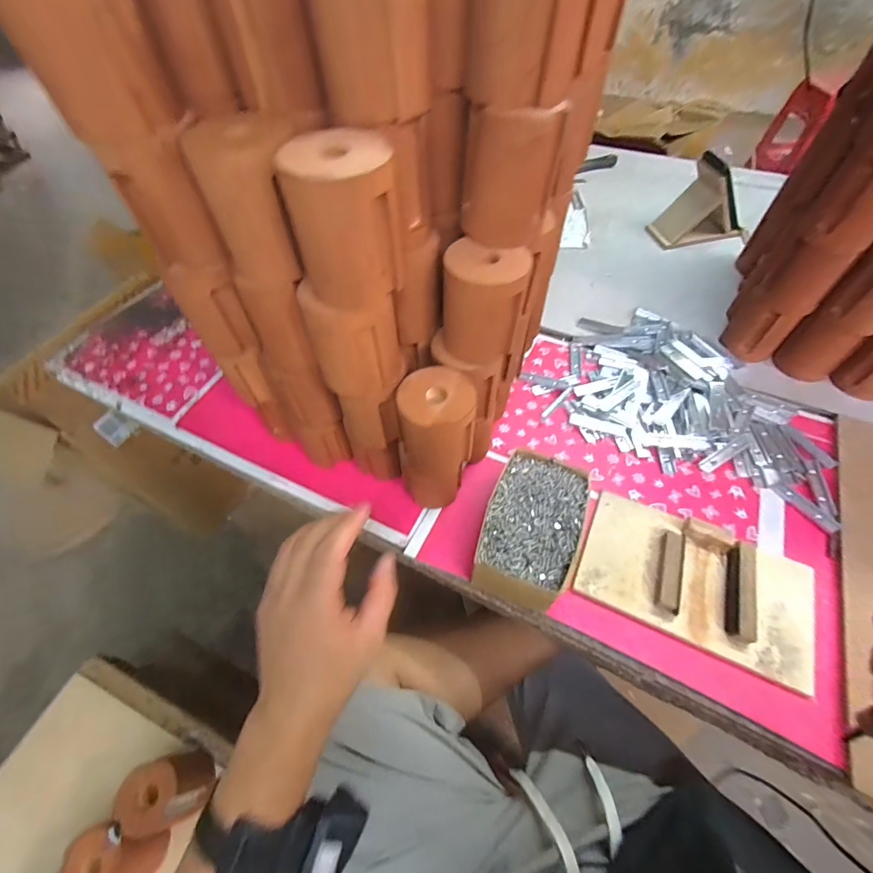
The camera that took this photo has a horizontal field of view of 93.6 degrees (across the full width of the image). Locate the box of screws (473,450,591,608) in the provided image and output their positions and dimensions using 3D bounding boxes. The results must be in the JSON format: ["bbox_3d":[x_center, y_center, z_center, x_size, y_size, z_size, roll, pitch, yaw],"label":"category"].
[{"bbox_3d":[0.118,0.114,0.513,0.113,0.054,0.184,19,59,14],"label":"box of screws"}]

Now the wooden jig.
[{"bbox_3d":[0.307,0.170,0.488,0.246,0.035,0.146,22,62,14],"label":"wooden jig"}]

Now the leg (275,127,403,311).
[{"bbox_3d":[-0.065,-0.154,0.306,0.074,0.100,0.060,-11,56,-5],"label":"leg"}]

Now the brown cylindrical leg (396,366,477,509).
[{"bbox_3d":[0.001,0.008,0.488,0.074,0.195,0.078,-1,56,2],"label":"brown cylindrical leg"}]

